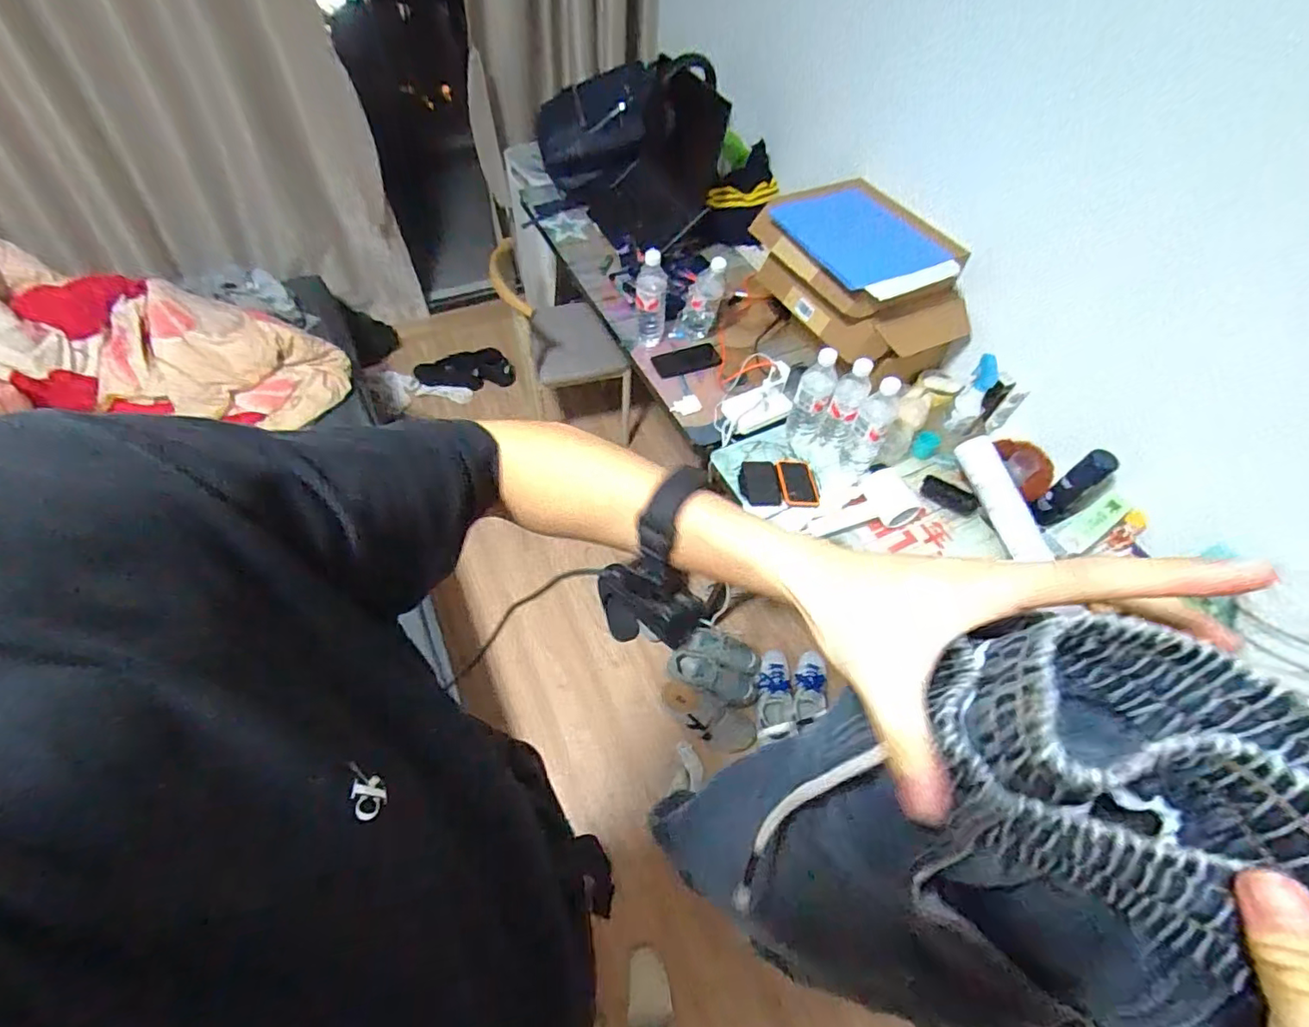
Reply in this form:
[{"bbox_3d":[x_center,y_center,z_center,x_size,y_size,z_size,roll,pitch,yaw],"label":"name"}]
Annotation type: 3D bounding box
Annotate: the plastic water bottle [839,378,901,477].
[{"bbox_3d":[0.422,-0.165,1.085,0.068,0.217,0.062,28,57,15],"label":"plastic water bottle"}]

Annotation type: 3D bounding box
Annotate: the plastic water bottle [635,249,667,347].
[{"bbox_3d":[-0.010,-0.495,1.290,0.070,0.221,0.085,5,55,-1],"label":"plastic water bottle"}]

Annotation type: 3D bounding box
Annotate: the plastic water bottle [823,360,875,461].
[{"bbox_3d":[0.368,-0.196,1.105,0.066,0.221,0.068,23,56,12],"label":"plastic water bottle"}]

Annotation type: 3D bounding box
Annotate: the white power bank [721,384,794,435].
[{"bbox_3d":[0.222,-0.233,1.210,0.133,0.021,0.094,-27,69,3],"label":"white power bank"}]

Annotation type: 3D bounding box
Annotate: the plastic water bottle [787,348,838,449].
[{"bbox_3d":[0.317,-0.228,1.122,0.069,0.217,0.056,19,56,9],"label":"plastic water bottle"}]

